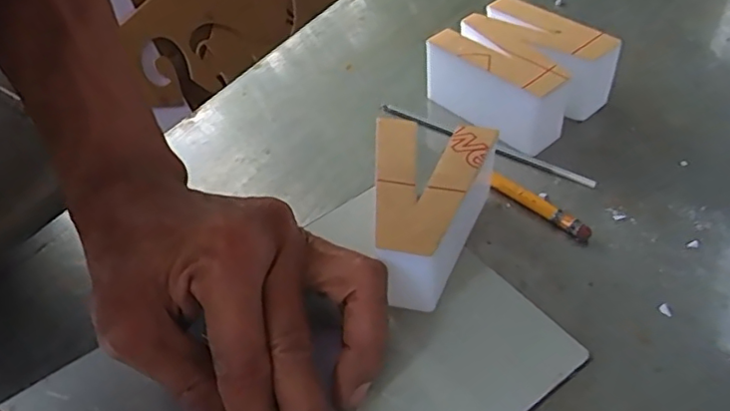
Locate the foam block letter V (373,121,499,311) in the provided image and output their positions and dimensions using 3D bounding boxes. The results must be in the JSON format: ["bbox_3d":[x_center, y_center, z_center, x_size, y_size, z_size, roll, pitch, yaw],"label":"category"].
[{"bbox_3d":[0.029,0.004,0.274,0.054,0.049,0.085,6,49,11],"label":"foam block letter V"}]

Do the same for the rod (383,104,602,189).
[{"bbox_3d":[0.065,-0.036,0.338,0.133,0.006,0.008,23,53,26],"label":"rod"}]

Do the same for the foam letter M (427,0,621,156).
[{"bbox_3d":[0.088,-0.077,0.347,0.075,0.045,0.086,-35,54,-24],"label":"foam letter M"}]

